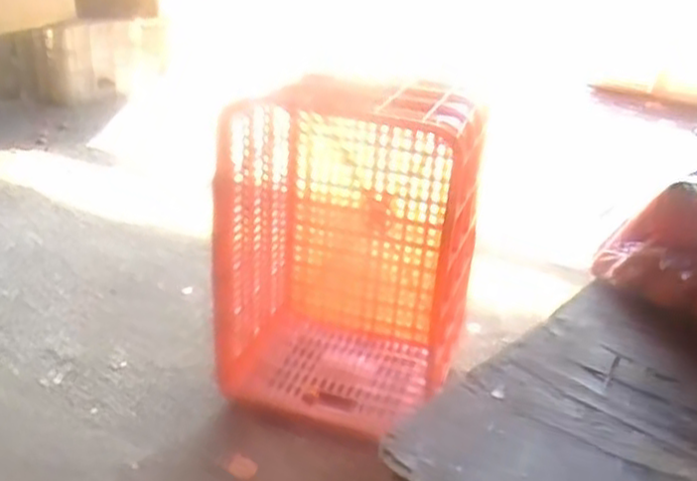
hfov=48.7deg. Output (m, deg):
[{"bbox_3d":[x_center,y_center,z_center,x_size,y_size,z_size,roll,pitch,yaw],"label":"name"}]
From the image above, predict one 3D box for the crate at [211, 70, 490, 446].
[{"bbox_3d":[-0.005,0.009,1.238,0.395,0.531,0.272,8,27,4],"label":"crate"}]

